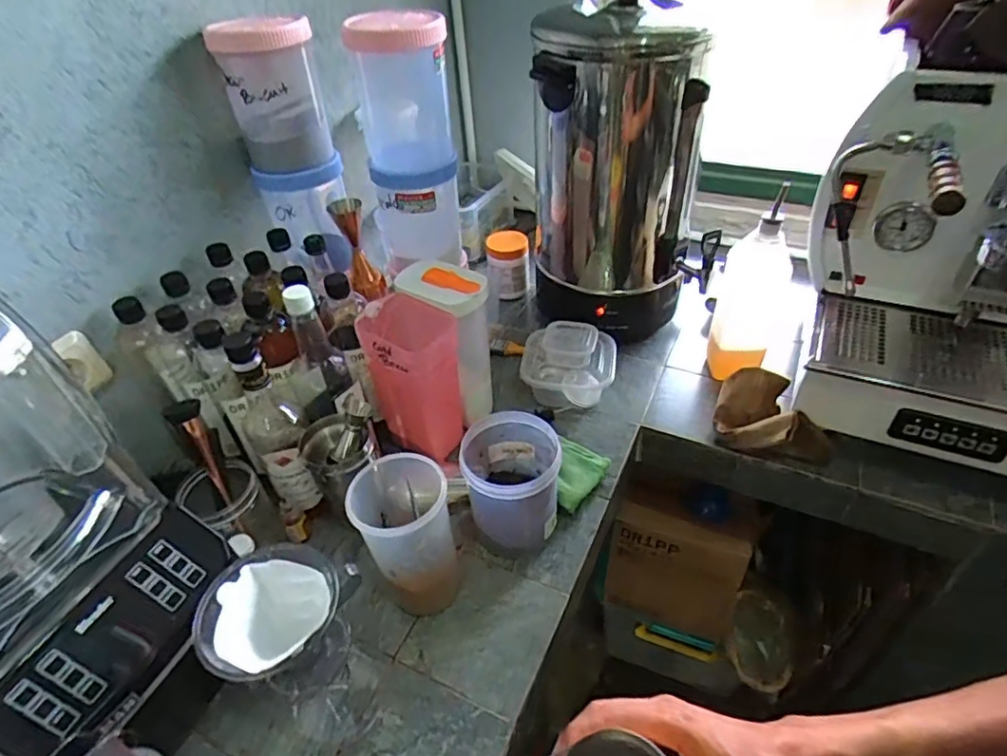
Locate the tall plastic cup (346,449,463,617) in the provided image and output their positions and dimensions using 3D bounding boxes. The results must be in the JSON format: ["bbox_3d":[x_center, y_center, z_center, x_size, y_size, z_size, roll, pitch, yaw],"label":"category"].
[{"bbox_3d":[-0.102,0.178,0.637,0.094,0.184,0.099,-3,41,2],"label":"tall plastic cup"}]

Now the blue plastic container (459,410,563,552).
[{"bbox_3d":[0.013,0.136,0.703,0.112,0.151,0.113,-1,41,4],"label":"blue plastic container"}]

